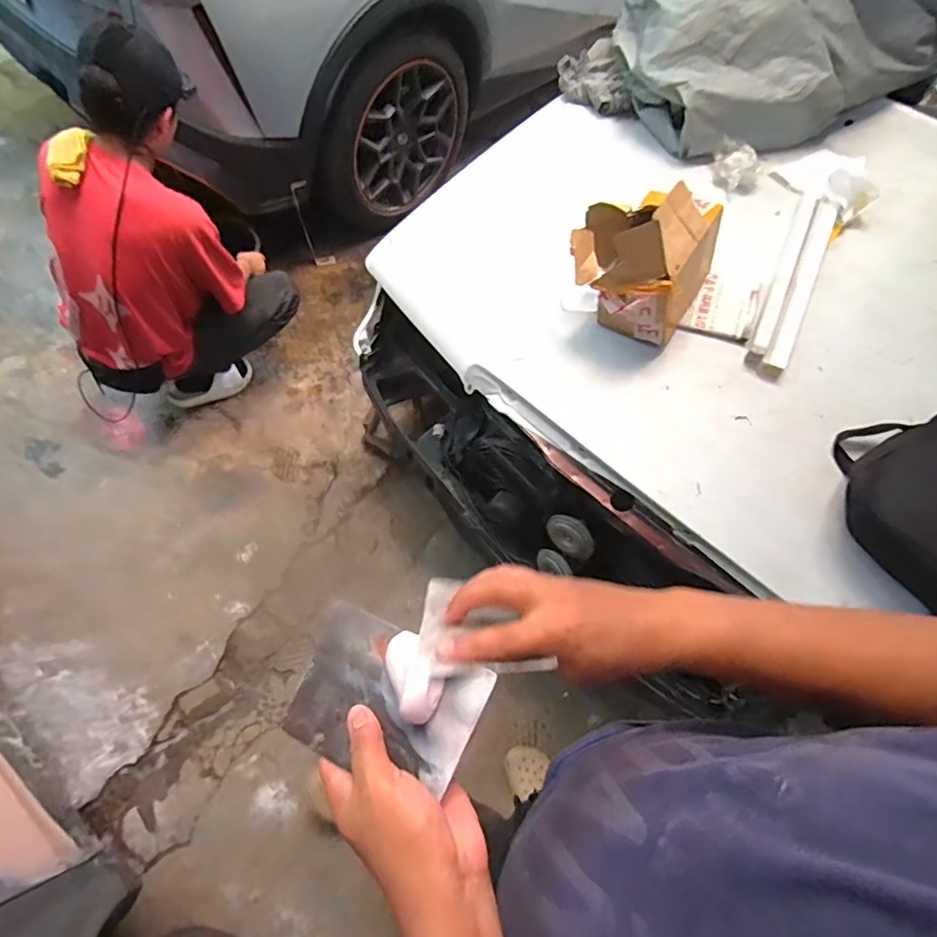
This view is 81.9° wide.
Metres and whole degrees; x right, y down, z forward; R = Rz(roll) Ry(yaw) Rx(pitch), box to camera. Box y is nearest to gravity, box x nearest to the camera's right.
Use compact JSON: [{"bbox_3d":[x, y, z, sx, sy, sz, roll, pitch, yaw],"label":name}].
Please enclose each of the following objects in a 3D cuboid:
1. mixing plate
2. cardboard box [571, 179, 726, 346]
[{"bbox_3d":[-0.062,0.162,0.381,0.142,0.010,0.094,15,66,29],"label":"mixing plate"},{"bbox_3d":[0.273,-0.340,0.853,0.210,0.173,0.202,30,65,12],"label":"cardboard box"}]

